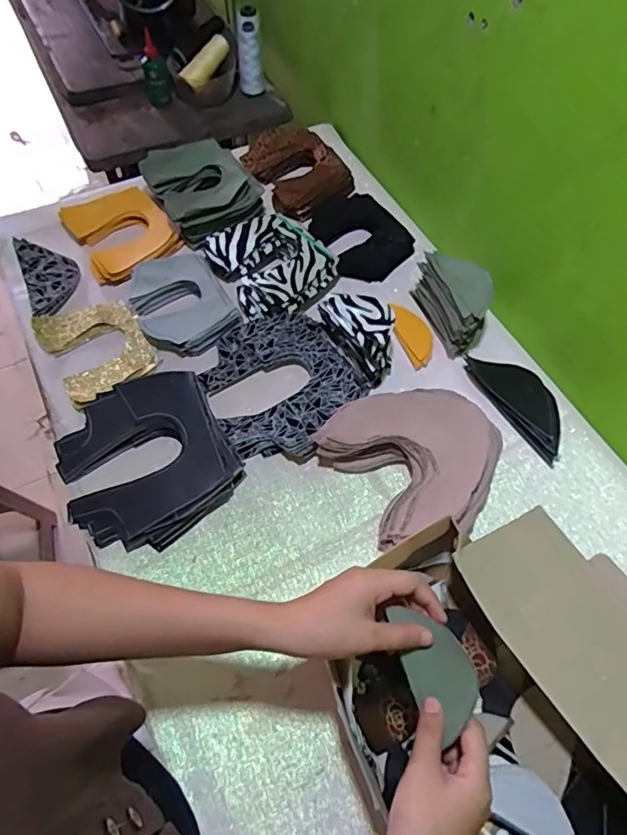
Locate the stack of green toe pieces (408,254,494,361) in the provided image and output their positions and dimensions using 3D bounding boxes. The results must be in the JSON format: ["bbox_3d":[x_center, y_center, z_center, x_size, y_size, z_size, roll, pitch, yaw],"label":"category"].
[{"bbox_3d":[0.193,-0.161,0.726,0.061,0.086,0.129,-16,62,-11],"label":"stack of green toe pieces"}]

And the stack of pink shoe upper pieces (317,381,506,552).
[{"bbox_3d":[0.125,0.044,0.624,0.198,0.047,0.187,-29,65,-18],"label":"stack of pink shoe upper pieces"}]

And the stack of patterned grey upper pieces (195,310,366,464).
[{"bbox_3d":[-0.041,-0.041,0.680,0.174,0.029,0.199,-26,64,-16],"label":"stack of patterned grey upper pieces"}]

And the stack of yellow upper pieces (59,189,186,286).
[{"bbox_3d":[-0.285,-0.279,0.810,0.137,0.034,0.158,-30,66,-18],"label":"stack of yellow upper pieces"}]

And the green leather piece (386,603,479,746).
[{"bbox_3d":[0.091,0.187,0.402,0.047,0.011,0.095,-26,73,9],"label":"green leather piece"}]

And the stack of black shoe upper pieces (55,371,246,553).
[{"bbox_3d":[-0.194,0.045,0.621,0.185,0.032,0.198,-26,64,-16],"label":"stack of black shoe upper pieces"}]

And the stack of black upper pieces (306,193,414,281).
[{"bbox_3d":[0.071,-0.287,0.827,0.126,0.053,0.166,-22,64,-15],"label":"stack of black upper pieces"}]

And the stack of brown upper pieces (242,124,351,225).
[{"bbox_3d":[-0.026,-0.405,0.889,0.139,0.049,0.170,-29,65,-18],"label":"stack of brown upper pieces"}]

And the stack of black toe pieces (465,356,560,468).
[{"bbox_3d":[0.266,-0.023,0.679,0.066,0.021,0.162,-26,65,-16],"label":"stack of black toe pieces"}]

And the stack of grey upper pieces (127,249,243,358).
[{"bbox_3d":[-0.185,-0.163,0.734,0.116,0.020,0.173,-27,65,-17],"label":"stack of grey upper pieces"}]

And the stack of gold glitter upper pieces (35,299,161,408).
[{"bbox_3d":[-0.288,-0.094,0.716,0.121,0.020,0.159,-30,66,-18],"label":"stack of gold glitter upper pieces"}]

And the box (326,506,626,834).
[{"bbox_3d":[0.207,0.250,0.462,0.340,0.088,0.342,-25,64,-16],"label":"box"}]

